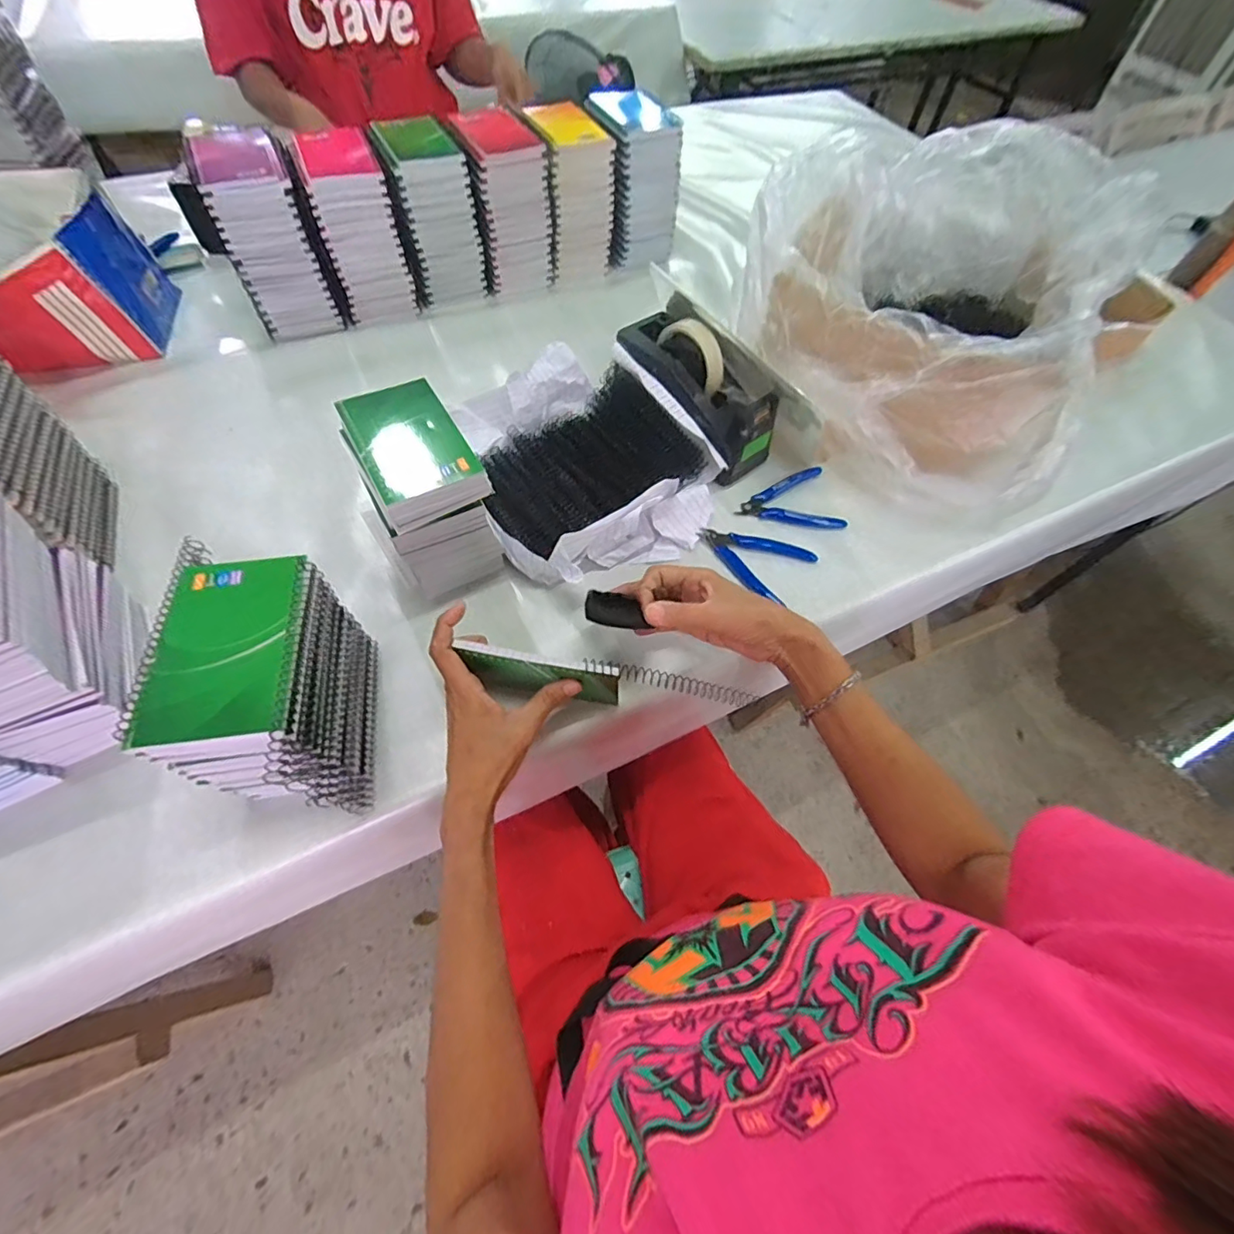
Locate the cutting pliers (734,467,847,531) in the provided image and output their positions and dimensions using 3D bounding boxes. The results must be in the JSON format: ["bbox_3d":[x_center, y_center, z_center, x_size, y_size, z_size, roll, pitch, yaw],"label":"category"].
[{"bbox_3d":[0.202,-0.136,0.650,0.115,0.018,0.095,-5,61,-7],"label":"cutting pliers"}]

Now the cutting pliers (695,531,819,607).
[{"bbox_3d":[0.148,-0.071,0.598,0.118,0.011,0.078,34,64,15],"label":"cutting pliers"}]

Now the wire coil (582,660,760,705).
[{"bbox_3d":[0.046,0.053,0.438,0.146,0.014,0.011,14,59,-12],"label":"wire coil"}]

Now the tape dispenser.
[{"bbox_3d":[0.091,-0.274,0.651,0.094,0.128,0.207,-35,68,-21],"label":"tape dispenser"}]

